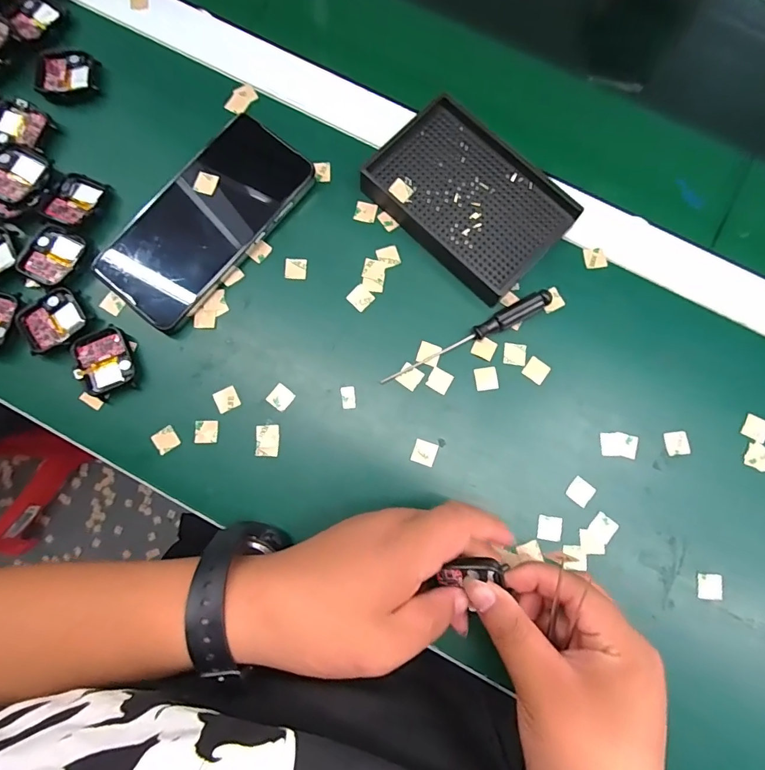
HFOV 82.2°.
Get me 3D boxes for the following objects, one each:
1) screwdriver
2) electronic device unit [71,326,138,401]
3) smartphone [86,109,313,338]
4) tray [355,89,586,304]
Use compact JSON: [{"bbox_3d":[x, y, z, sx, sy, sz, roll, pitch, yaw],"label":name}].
[{"bbox_3d":[0.060,-0.032,0.308,0.129,0.015,0.012,-28,82,-5],"label":"screwdriver"},{"bbox_3d":[-0.193,-0.016,0.306,0.037,0.009,0.044,-29,82,-6],"label":"electronic device unit"},{"bbox_3d":[-0.128,-0.120,0.319,0.077,0.011,0.159,41,85,1],"label":"smartphone"},{"bbox_3d":[0.062,-0.135,0.323,0.094,0.025,0.135,-43,83,-7],"label":"tray"}]

